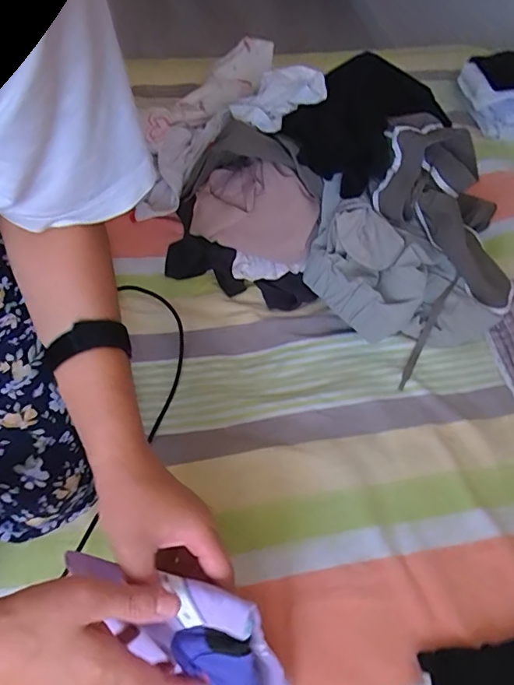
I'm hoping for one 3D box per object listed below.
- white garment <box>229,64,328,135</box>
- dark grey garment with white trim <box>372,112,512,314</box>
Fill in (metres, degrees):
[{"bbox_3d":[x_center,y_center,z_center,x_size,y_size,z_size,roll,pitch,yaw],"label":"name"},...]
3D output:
[{"bbox_3d":[0.027,-0.346,0.682,0.130,0.045,0.068,-30,66,-21],"label":"white garment"},{"bbox_3d":[0.286,-0.201,0.698,0.260,0.118,0.198,31,61,15],"label":"dark grey garment with white trim"}]

